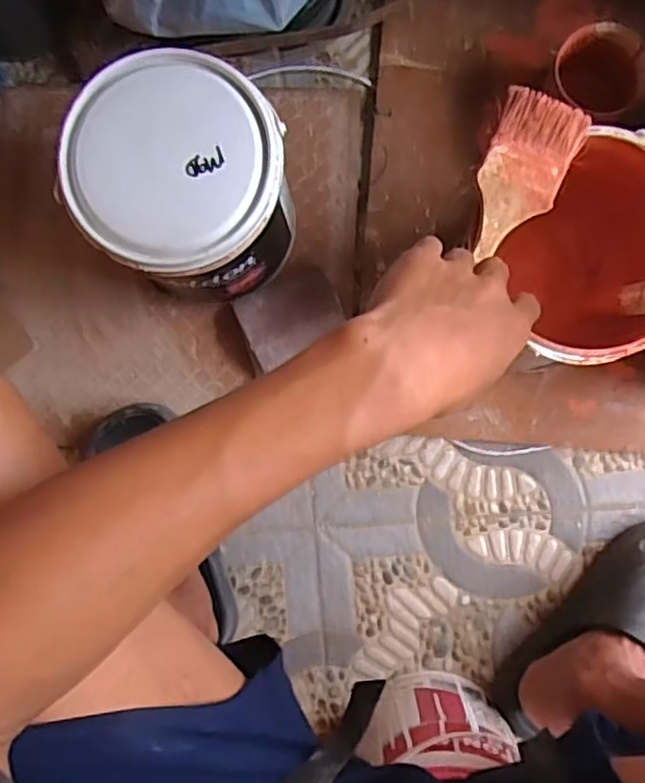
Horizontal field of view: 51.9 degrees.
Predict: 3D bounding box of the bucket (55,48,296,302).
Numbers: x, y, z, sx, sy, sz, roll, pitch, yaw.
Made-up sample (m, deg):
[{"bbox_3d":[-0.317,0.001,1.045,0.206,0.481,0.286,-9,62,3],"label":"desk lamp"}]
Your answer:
[{"bbox_3d":[-0.119,-0.182,0.623,0.168,0.202,0.177,0,86,1],"label":"bucket"}]

